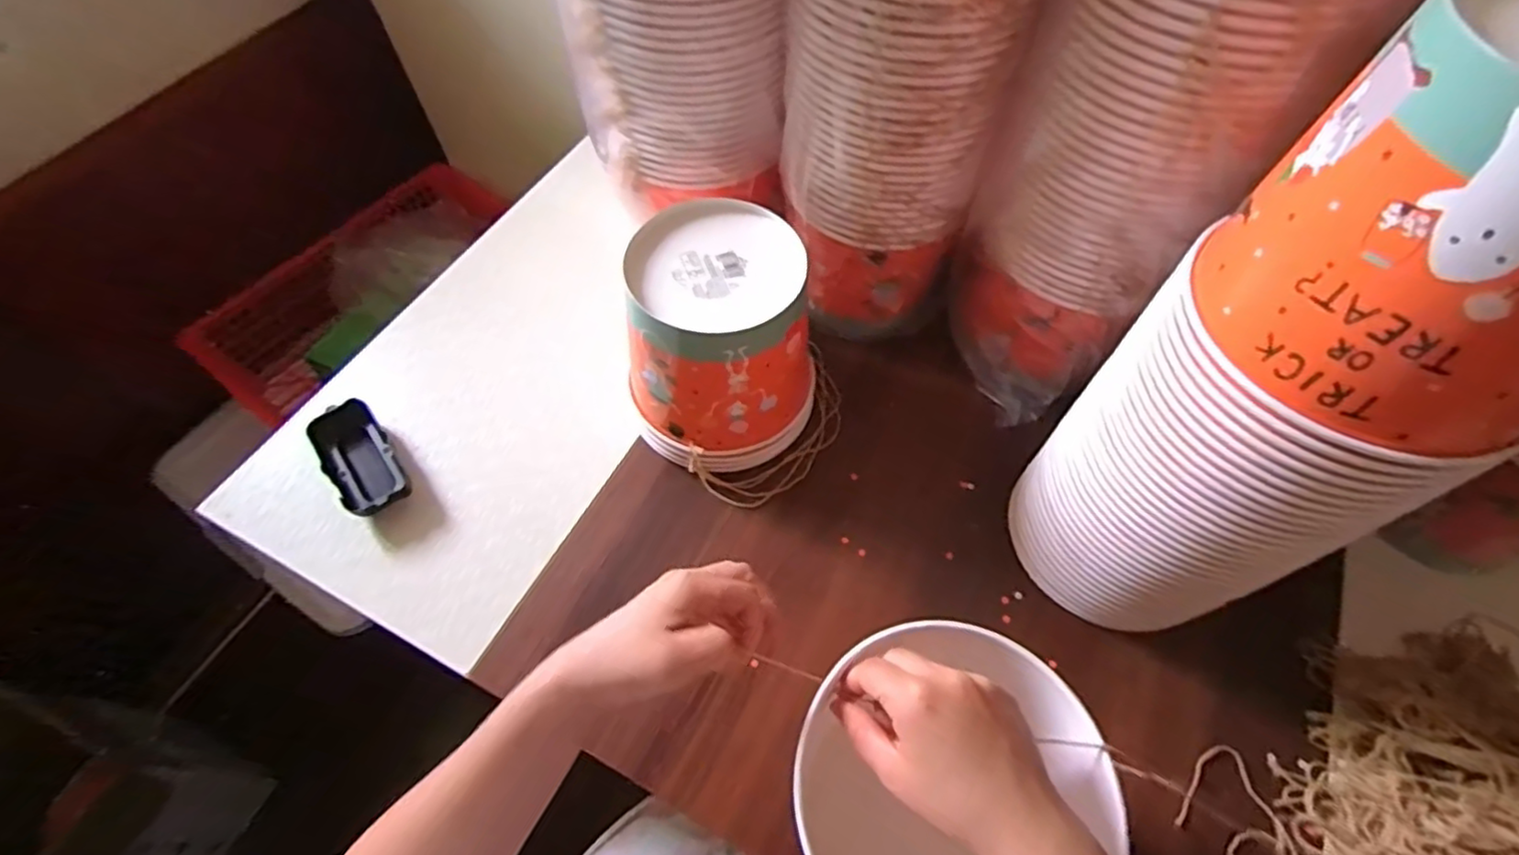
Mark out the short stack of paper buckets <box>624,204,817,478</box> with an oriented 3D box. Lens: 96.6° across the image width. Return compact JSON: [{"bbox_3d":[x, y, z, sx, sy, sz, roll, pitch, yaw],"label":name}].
[{"bbox_3d":[-0.029,-0.061,0.542,0.141,0.158,0.149,1,60,1],"label":"short stack of paper buckets"}]

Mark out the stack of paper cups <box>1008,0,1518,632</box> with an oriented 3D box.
[{"bbox_3d":[0.272,-0.008,0.371,0.136,0.392,0.140,-1,60,0],"label":"stack of paper cups"}]

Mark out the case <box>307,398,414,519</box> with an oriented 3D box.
[{"bbox_3d":[-0.325,0.029,0.554,0.050,0.025,0.107,-34,65,-18],"label":"case"}]

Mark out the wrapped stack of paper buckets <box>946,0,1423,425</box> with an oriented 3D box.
[{"bbox_3d":[0.253,-0.200,0.461,0.156,0.422,0.165,26,63,14],"label":"wrapped stack of paper buckets"}]

